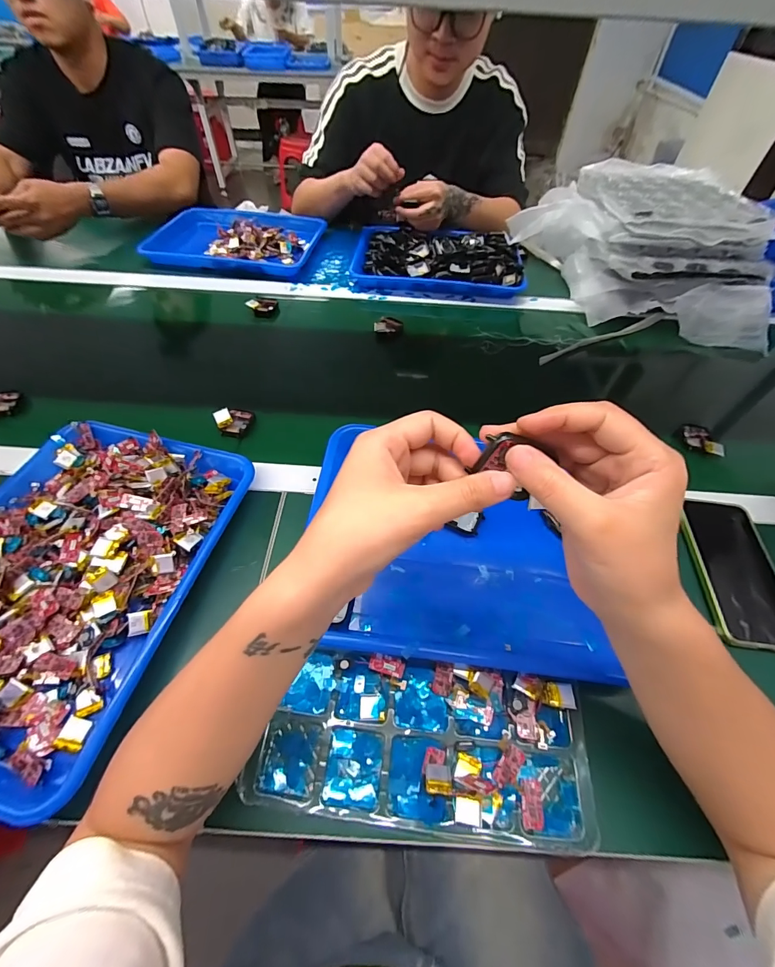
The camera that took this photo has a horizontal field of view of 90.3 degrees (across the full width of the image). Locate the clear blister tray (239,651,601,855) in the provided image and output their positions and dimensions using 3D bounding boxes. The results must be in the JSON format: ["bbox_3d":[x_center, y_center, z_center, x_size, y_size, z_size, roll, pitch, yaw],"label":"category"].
[{"bbox_3d":[0.029,0.202,0.304,0.247,0.025,0.111,8,54,3],"label":"clear blister tray"}]

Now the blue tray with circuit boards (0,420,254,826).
[{"bbox_3d":[-0.302,0.083,0.365,0.250,0.042,0.332,13,54,6],"label":"blue tray with circuit boards"}]

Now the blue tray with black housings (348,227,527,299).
[{"bbox_3d":[0.095,-0.433,0.739,0.322,0.047,0.195,10,54,4],"label":"blue tray with black housings"}]

